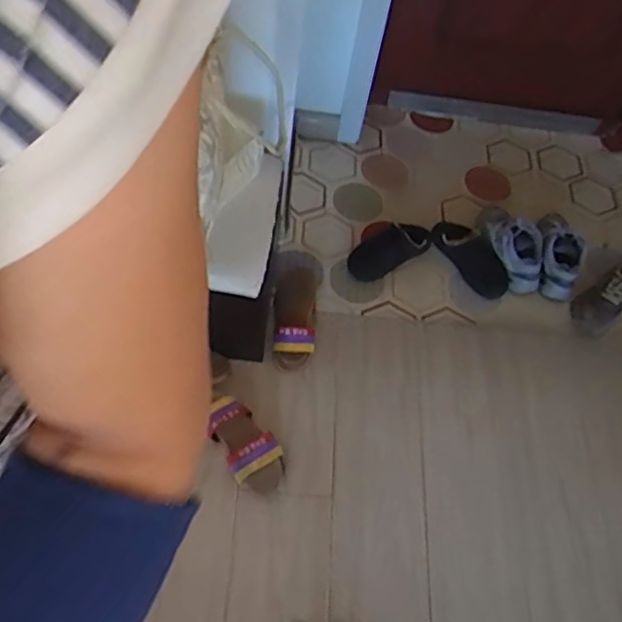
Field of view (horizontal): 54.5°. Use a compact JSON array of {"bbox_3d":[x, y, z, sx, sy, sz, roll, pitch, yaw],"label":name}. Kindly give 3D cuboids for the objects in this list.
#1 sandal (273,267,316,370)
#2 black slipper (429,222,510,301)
[{"bbox_3d":[-0.040,0.007,1.483,0.102,0.070,0.285,4,57,-5],"label":"sandal"},{"bbox_3d":[0.429,-0.148,1.625,0.106,0.051,0.263,-30,66,-24],"label":"black slipper"}]

